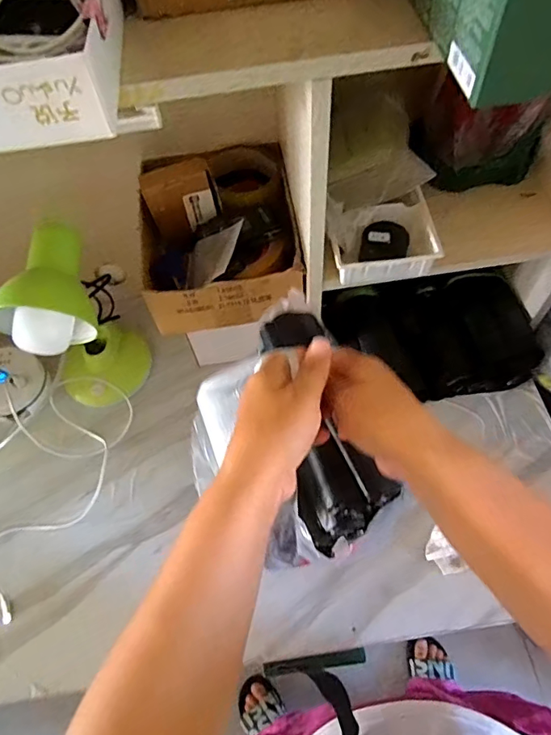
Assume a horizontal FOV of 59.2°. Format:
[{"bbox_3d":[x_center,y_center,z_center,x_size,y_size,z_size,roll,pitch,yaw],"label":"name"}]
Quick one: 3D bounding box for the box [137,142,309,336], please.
[{"bbox_3d":[-0.071,-0.170,0.598,0.186,0.118,0.214,-9,60,-2],"label":"box"}]

